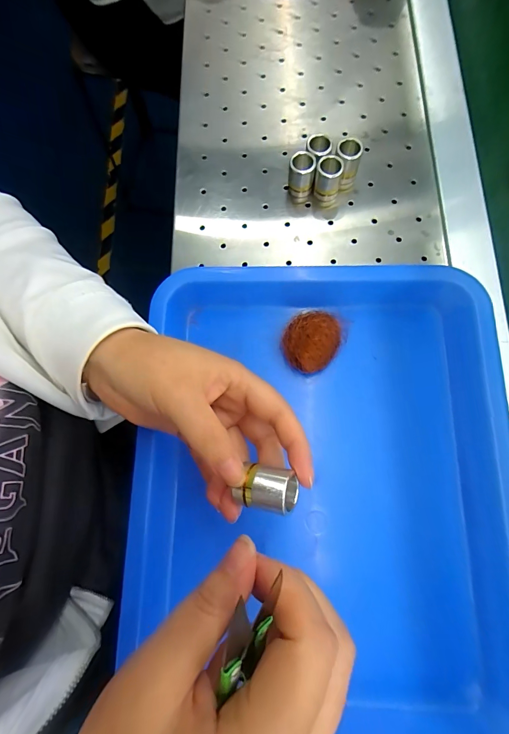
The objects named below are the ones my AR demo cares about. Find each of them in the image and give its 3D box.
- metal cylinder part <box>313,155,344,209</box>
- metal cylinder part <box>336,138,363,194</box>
[{"bbox_3d":[0.066,-0.167,0.304,0.024,0.030,0.020,18,78,5],"label":"metal cylinder part"},{"bbox_3d":[0.082,-0.182,0.307,0.021,0.032,0.026,-2,77,1],"label":"metal cylinder part"}]

